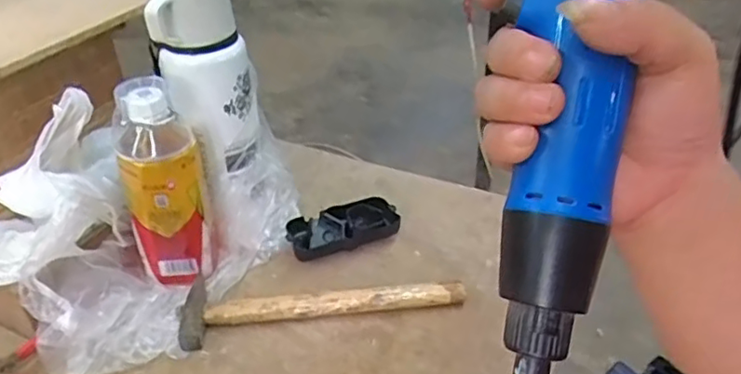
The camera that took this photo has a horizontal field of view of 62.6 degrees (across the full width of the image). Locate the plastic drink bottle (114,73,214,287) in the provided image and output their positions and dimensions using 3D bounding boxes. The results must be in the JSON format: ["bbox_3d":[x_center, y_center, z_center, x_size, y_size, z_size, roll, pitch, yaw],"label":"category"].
[{"bbox_3d":[-0.177,0.002,0.531,0.070,0.183,0.055,-15,38,-20],"label":"plastic drink bottle"}]

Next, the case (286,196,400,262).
[{"bbox_3d":[-0.027,0.042,0.607,0.109,0.029,0.051,-12,37,-16],"label":"case"}]

